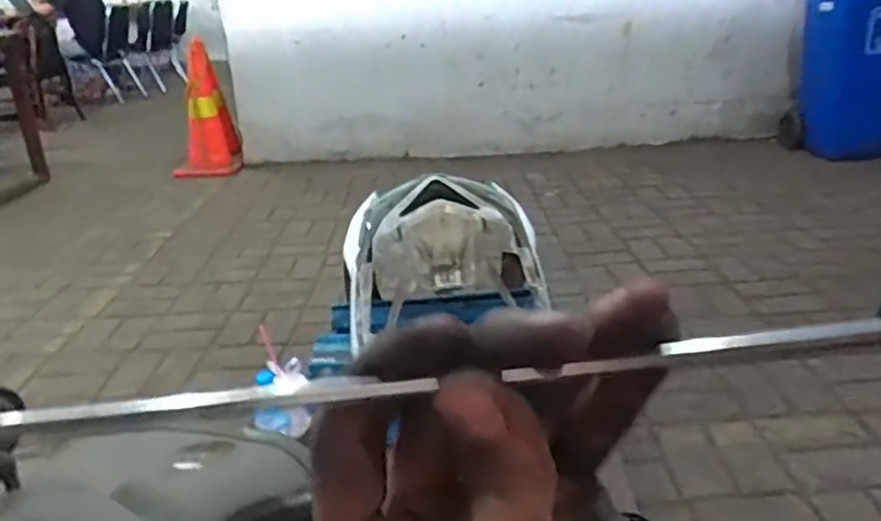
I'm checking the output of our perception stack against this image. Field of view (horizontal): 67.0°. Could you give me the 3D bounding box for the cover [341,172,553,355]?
[{"bbox_3d":[-0.006,-0.004,1.472,0.422,0.276,0.371,-4,23,-2],"label":"cover"}]

